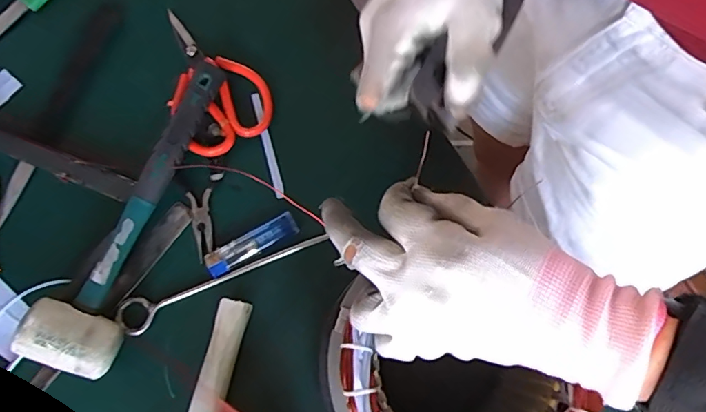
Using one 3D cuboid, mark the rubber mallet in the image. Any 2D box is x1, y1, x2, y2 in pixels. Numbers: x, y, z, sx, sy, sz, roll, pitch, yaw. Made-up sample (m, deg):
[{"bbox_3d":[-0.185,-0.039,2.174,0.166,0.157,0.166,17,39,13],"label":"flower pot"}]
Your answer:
[{"bbox_3d":[-0.191,-0.003,0.432,0.063,0.057,0.283,15,76,4],"label":"rubber mallet"}]

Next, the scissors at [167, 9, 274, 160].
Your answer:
[{"bbox_3d":[-0.140,-0.126,0.483,0.089,0.014,0.152,-28,77,-6],"label":"scissors"}]

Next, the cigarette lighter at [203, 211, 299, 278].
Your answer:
[{"bbox_3d":[-0.091,0.034,0.446,0.086,0.008,0.021,-29,77,-7],"label":"cigarette lighter"}]

